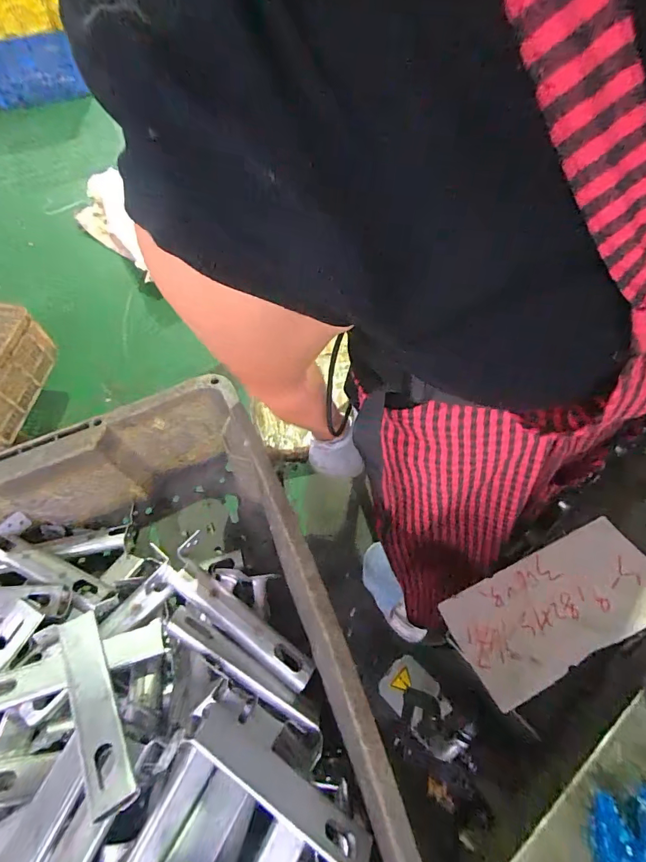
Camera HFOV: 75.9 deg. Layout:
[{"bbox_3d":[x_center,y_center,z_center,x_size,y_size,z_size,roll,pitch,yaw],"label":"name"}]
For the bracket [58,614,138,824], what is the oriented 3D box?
[{"bbox_3d":[-0.181,0.212,0.325,0.028,0.016,0.155,-32,48,-16],"label":"bracket"}]

